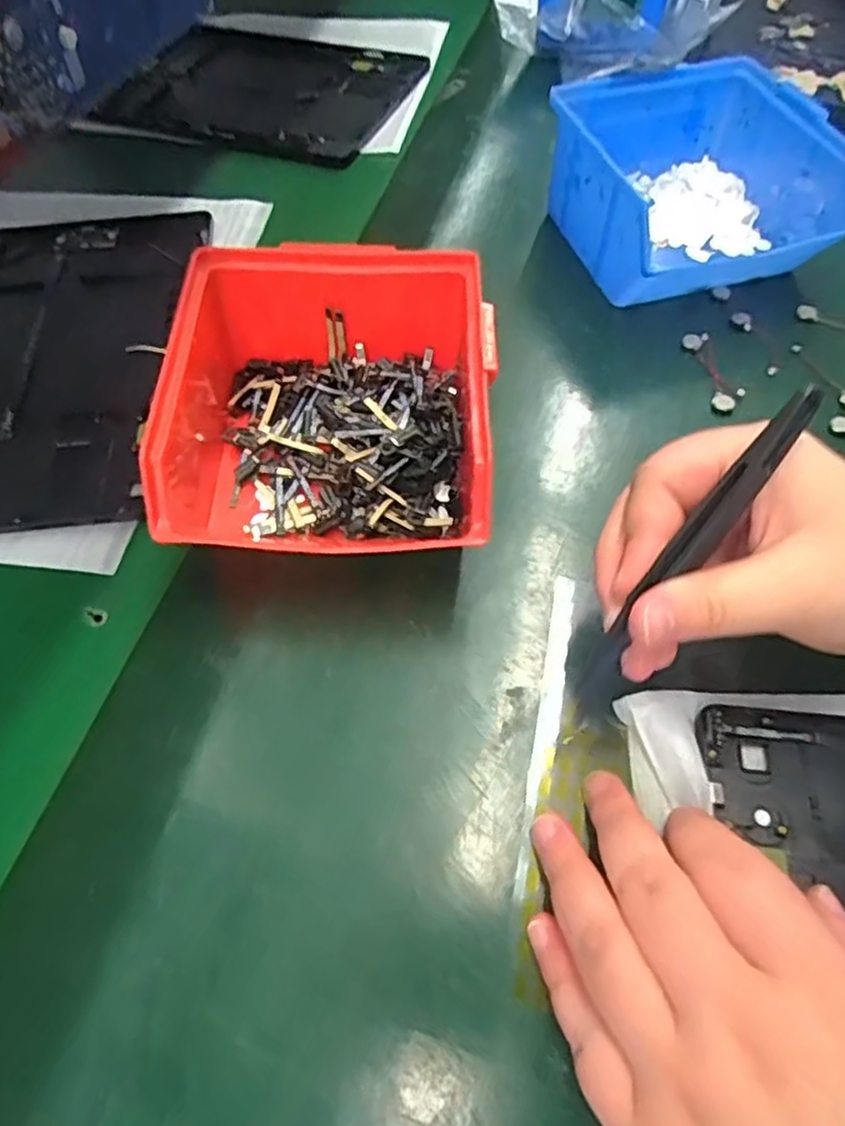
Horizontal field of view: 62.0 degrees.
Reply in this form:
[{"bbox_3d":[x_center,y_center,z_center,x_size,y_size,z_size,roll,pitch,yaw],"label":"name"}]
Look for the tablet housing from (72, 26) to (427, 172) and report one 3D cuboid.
[{"bbox_3d":[-0.115,-0.354,0.521,0.201,0.013,0.159,16,59,12],"label":"tablet housing"}]

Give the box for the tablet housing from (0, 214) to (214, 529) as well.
[{"bbox_3d":[-0.202,-0.113,0.373,0.138,0.004,0.232,-4,57,0],"label":"tablet housing"}]

